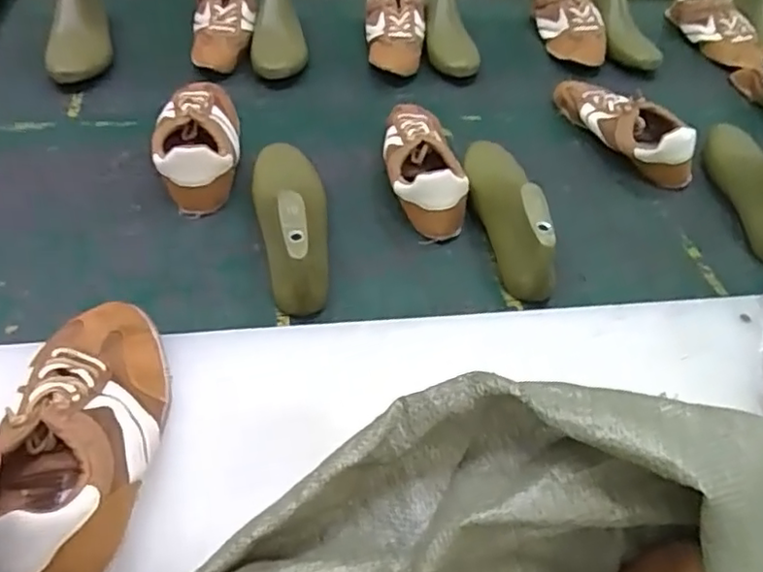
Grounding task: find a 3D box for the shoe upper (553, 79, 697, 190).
[{"bbox_3d":[0.356,-0.251,0.949,0.089,0.078,0.276,-17,52,-18],"label":"shoe upper"}]

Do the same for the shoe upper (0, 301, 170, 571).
[{"bbox_3d":[-0.233,0.107,0.489,0.105,0.070,0.251,-3,38,-7],"label":"shoe upper"}]

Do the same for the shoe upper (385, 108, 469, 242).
[{"bbox_3d":[0.053,-0.165,0.831,0.094,0.078,0.221,-3,49,-7],"label":"shoe upper"}]

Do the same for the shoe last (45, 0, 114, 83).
[{"bbox_3d":[-0.477,-0.415,0.986,0.087,0.072,0.246,-12,51,-14],"label":"shoe last"}]

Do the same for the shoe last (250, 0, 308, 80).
[{"bbox_3d":[-0.179,-0.432,1.045,0.089,0.083,0.225,-7,49,-10],"label":"shoe last"}]

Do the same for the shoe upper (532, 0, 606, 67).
[{"bbox_3d":[0.350,-0.489,1.176,0.101,0.072,0.248,-9,63,-12],"label":"shoe upper"}]

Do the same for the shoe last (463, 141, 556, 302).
[{"bbox_3d":[0.153,-0.100,0.776,0.066,0.100,0.241,-4,49,-8],"label":"shoe last"}]

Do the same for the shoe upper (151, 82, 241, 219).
[{"bbox_3d":[-0.239,-0.197,0.821,0.101,0.068,0.224,-2,49,-6],"label":"shoe upper"}]

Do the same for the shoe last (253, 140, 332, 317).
[{"bbox_3d":[-0.104,-0.095,0.735,0.084,0.095,0.251,-9,50,-12],"label":"shoe last"}]

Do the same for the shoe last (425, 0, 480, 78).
[{"bbox_3d":[0.108,-0.451,1.080,0.070,0.068,0.205,-9,70,-12],"label":"shoe last"}]

